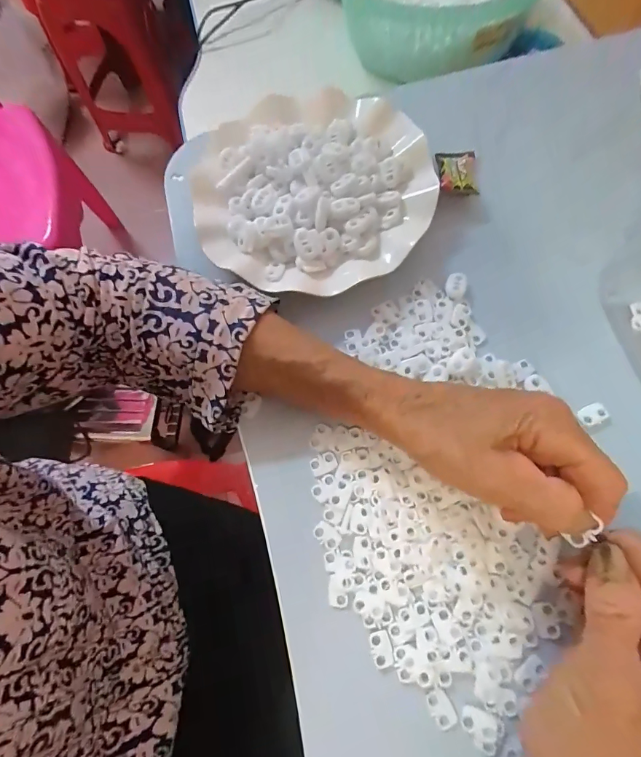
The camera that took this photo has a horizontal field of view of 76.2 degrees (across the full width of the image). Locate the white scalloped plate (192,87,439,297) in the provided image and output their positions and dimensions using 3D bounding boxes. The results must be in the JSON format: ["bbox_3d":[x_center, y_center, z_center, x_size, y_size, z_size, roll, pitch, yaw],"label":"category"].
[{"bbox_3d":[-0.006,-0.149,0.317,0.178,0.024,0.178,-11,70,1],"label":"white scalloped plate"}]

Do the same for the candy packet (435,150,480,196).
[{"bbox_3d":[0.110,-0.166,0.326,0.033,0.009,0.048,1,71,5],"label":"candy packet"}]

